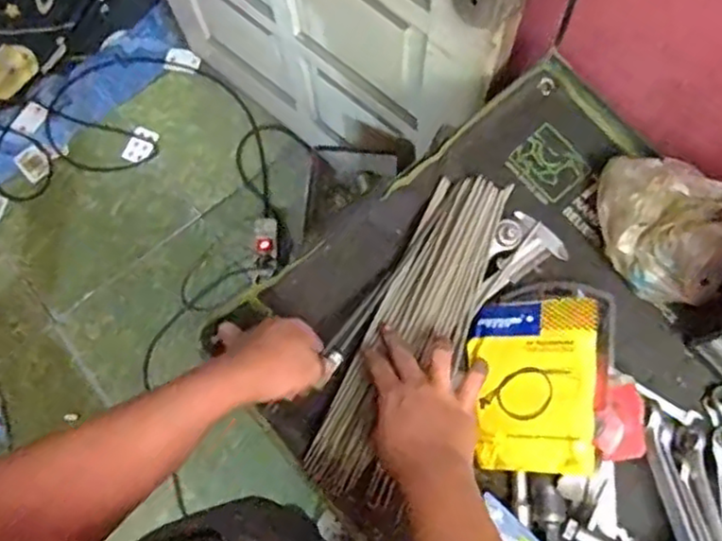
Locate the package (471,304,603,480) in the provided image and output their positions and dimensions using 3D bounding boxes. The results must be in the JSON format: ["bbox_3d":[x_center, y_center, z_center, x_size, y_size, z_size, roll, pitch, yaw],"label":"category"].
[{"bbox_3d":[0.172,0.111,0.672,0.118,0.025,0.161,-7,71,24],"label":"package"}]

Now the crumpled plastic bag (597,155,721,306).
[{"bbox_3d":[0.310,-0.045,0.703,0.133,0.083,0.137,16,76,6],"label":"crumpled plastic bag"}]

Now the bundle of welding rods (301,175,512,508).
[{"bbox_3d":[0.059,0.058,0.708,0.101,0.018,0.349,28,75,9],"label":"bundle of welding rods"}]

